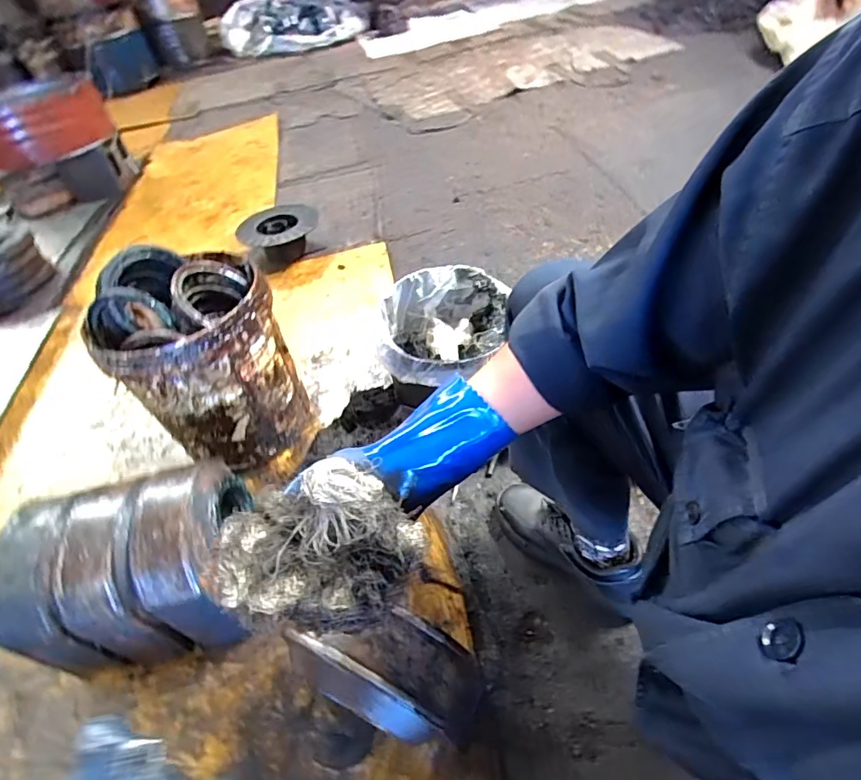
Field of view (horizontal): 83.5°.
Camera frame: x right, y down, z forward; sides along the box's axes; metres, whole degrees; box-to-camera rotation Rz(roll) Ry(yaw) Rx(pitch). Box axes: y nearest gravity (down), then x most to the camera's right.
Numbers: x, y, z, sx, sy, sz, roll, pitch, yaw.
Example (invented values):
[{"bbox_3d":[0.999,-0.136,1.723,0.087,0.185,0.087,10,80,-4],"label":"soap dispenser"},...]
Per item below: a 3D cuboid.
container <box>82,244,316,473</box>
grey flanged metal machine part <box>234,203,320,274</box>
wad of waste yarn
[{"bbox_3d":[-0.411,-0.057,0.899,0.280,0.360,0.268,-34,51,-21],"label":"container"},{"bbox_3d":[-0.460,-0.474,1.489,0.230,0.103,0.214,-8,47,1],"label":"grey flanged metal machine part"},{"bbox_3d":[-0.087,0.121,0.377,0.151,0.079,0.096,-8,46,-1],"label":"wad of waste yarn"}]

